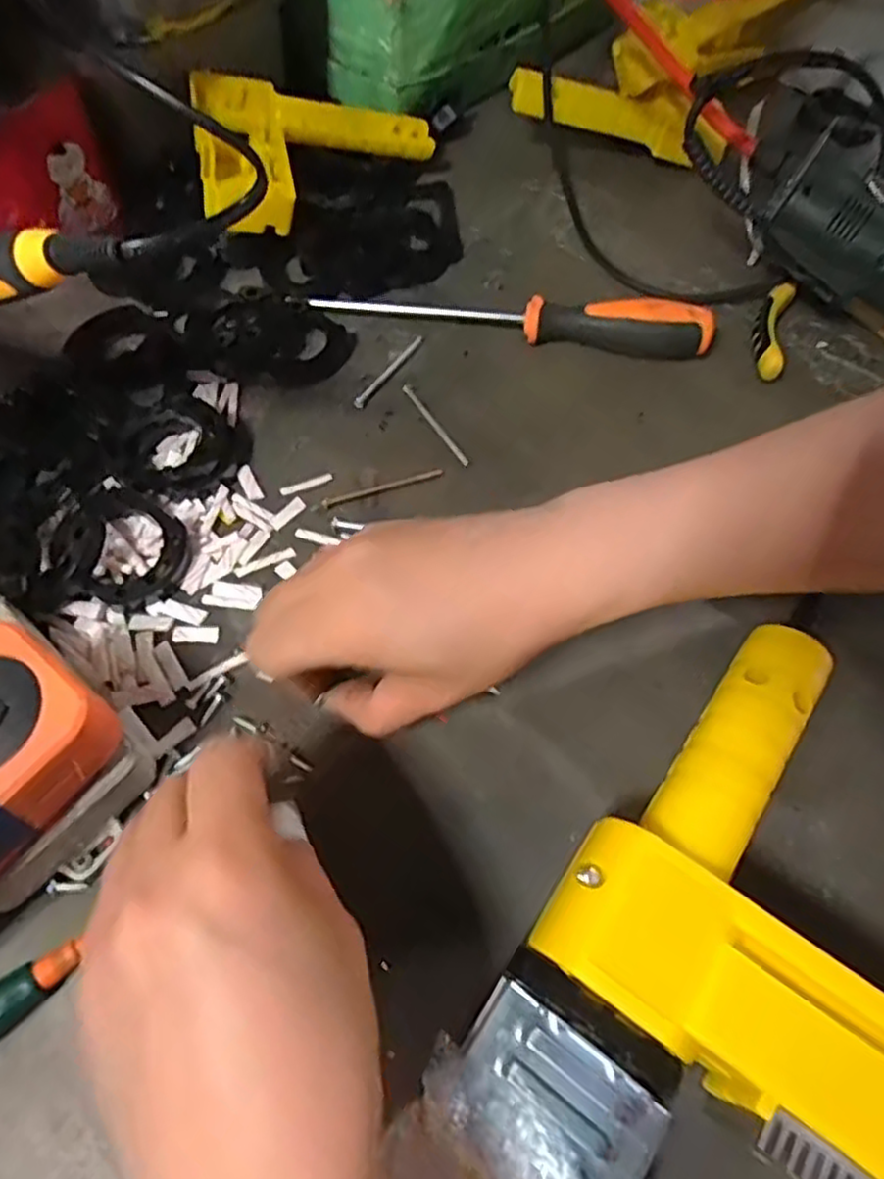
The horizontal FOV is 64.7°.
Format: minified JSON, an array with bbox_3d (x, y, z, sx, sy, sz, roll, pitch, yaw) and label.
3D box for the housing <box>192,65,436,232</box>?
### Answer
[{"bbox_3d":[-0.077,-0.264,0.436,0.146,0.049,0.125,-3,62,-3],"label":"housing"}]

